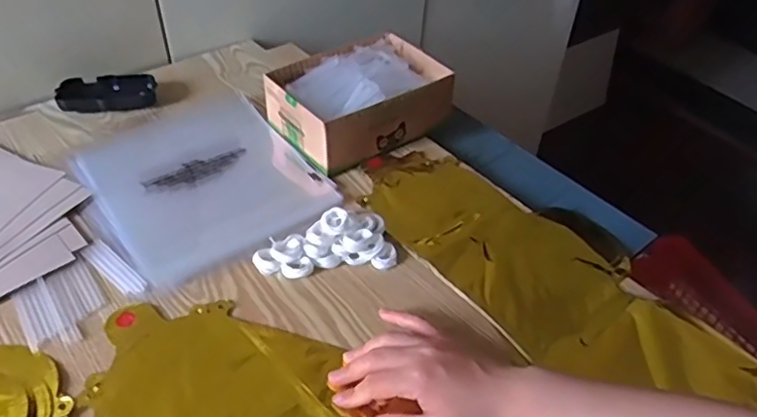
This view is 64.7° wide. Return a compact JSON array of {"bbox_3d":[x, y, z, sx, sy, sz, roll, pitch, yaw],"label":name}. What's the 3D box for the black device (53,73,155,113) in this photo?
[{"bbox_3d":[-0.323,-0.136,0.715,0.108,0.027,0.049,-14,46,-18],"label":"black device"}]

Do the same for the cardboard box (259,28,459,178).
[{"bbox_3d":[-0.020,-0.126,0.682,0.183,0.072,0.125,-24,50,-27],"label":"cardboard box"}]

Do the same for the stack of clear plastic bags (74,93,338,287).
[{"bbox_3d":[-0.188,-0.036,0.633,0.202,0.017,0.245,-26,51,-28],"label":"stack of clear plastic bags"}]

